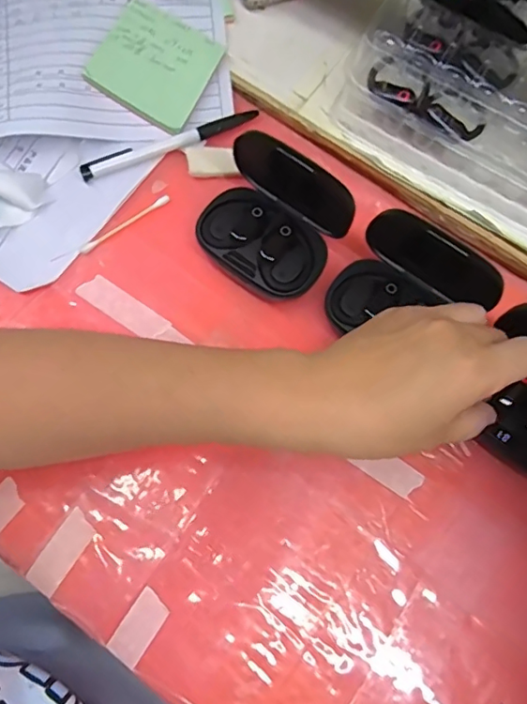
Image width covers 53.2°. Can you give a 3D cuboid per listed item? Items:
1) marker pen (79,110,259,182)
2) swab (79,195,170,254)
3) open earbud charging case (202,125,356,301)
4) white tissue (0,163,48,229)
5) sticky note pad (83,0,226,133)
[{"bbox_3d":[-0.066,-0.151,0.380,0.134,0.012,0.014,-24,77,-9],"label":"marker pen"},{"bbox_3d":[-0.096,-0.089,0.366,0.073,0.006,0.005,-38,80,-10],"label":"swab"},{"bbox_3d":[0.006,-0.085,0.339,0.089,0.054,0.084,36,75,7],"label":"open earbud charging case"},{"bbox_3d":[-0.177,-0.116,0.353,0.043,0.023,0.059,-40,80,-13],"label":"white tissue"},{"bbox_3d":[-0.078,-0.211,0.383,0.076,0.008,0.076,30,83,-5],"label":"sticky note pad"}]

